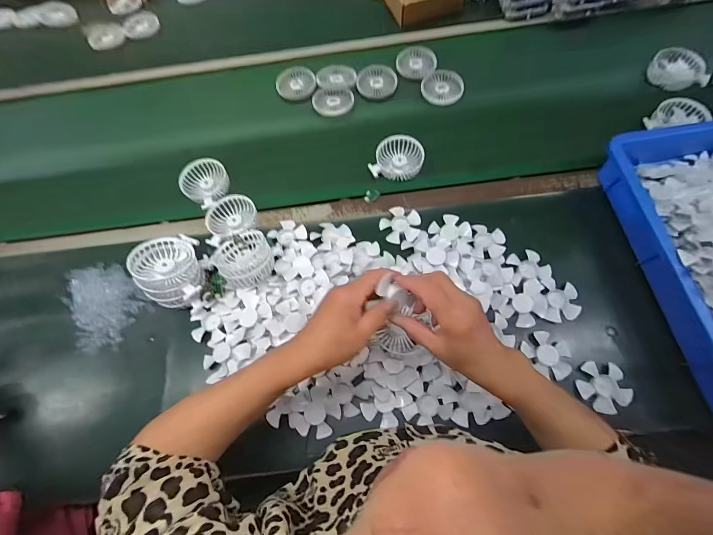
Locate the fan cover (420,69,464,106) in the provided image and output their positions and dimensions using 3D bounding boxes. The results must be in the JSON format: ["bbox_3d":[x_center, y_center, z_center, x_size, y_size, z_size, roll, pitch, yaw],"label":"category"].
[{"bbox_3d":[0.188,-0.394,0.730,0.089,0.034,0.090,17,67,11],"label":"fan cover"}]

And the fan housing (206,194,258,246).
[{"bbox_3d":[-0.231,-0.091,0.613,0.096,0.025,0.089,1,67,-3],"label":"fan housing"}]

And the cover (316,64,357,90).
[{"bbox_3d":[-0.045,-0.434,0.761,0.088,0.011,0.088,5,67,-1],"label":"cover"}]

